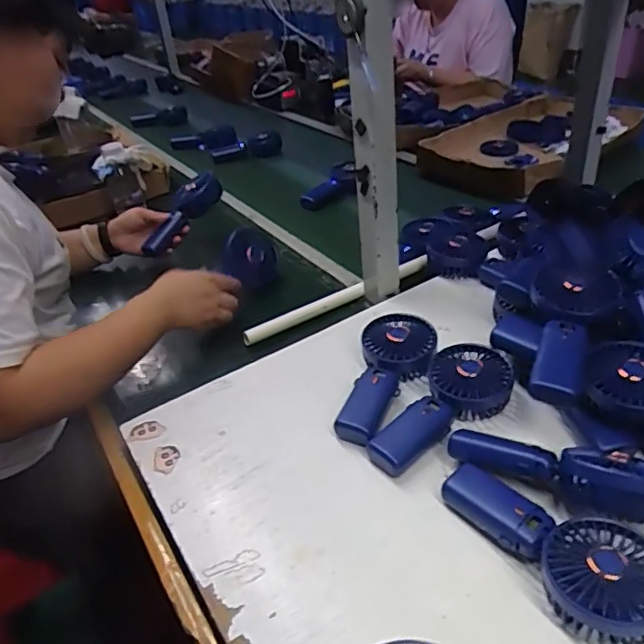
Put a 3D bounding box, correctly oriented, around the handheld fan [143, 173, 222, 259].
[{"bbox_3d":[-0.242,-0.189,0.983,0.040,0.063,0.184,21,66,33],"label":"handheld fan"}]

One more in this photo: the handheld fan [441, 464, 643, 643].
[{"bbox_3d":[0.184,0.171,0.446,0.081,0.047,0.174,-21,37,-22],"label":"handheld fan"}]

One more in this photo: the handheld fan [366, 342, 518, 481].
[{"bbox_3d":[0.117,0.084,0.581,0.183,0.044,0.081,-23,38,-24],"label":"handheld fan"}]

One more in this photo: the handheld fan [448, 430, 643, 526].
[{"bbox_3d":[0.202,0.125,0.485,0.175,0.069,0.048,20,42,32],"label":"handheld fan"}]

